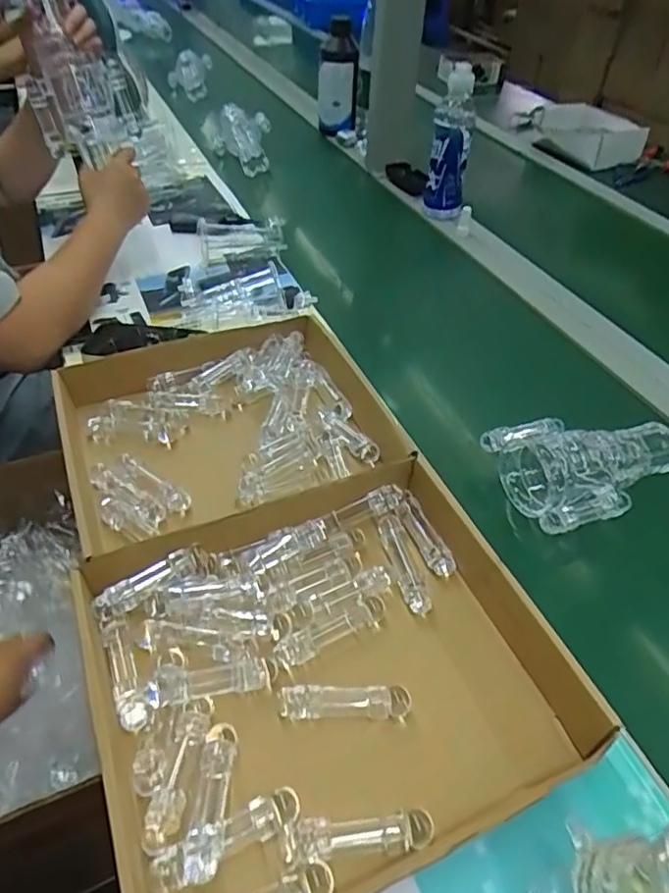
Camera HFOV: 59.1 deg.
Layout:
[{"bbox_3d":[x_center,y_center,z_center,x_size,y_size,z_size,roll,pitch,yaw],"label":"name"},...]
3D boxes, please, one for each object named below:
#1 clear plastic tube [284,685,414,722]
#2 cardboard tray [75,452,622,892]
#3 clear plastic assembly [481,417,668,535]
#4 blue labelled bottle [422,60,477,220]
[{"bbox_3d":[0.008,0.187,0.430,0.091,0.017,0.019,0,45,-1],"label":"clear plastic tube"},{"bbox_3d":[-0.003,0.158,0.447,0.343,0.045,0.272,-17,48,-18],"label":"cardboard tray"},{"bbox_3d":[0.262,0.014,0.595,0.182,0.057,0.128,-12,47,-13],"label":"clear plastic assembly"},{"bbox_3d":[0.199,-0.513,1.018,0.068,0.220,0.081,15,46,13],"label":"blue labelled bottle"}]

